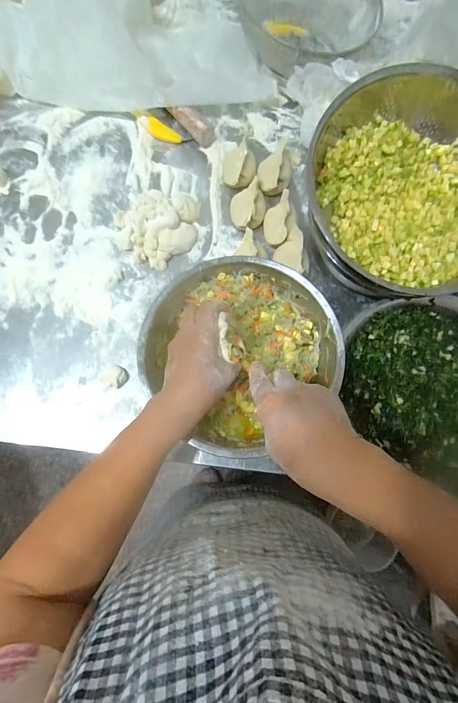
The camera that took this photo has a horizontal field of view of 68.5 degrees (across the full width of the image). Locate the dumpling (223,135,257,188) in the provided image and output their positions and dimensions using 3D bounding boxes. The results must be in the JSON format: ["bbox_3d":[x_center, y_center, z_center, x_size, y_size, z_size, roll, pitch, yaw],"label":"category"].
[{"bbox_3d":[0.018,-0.323,0.589,0.057,0.043,0.086,3,76,-1],"label":"dumpling"}]

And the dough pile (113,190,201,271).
[{"bbox_3d":[-0.124,-0.213,0.560,0.139,0.036,0.141,8,76,1],"label":"dough pile"}]

